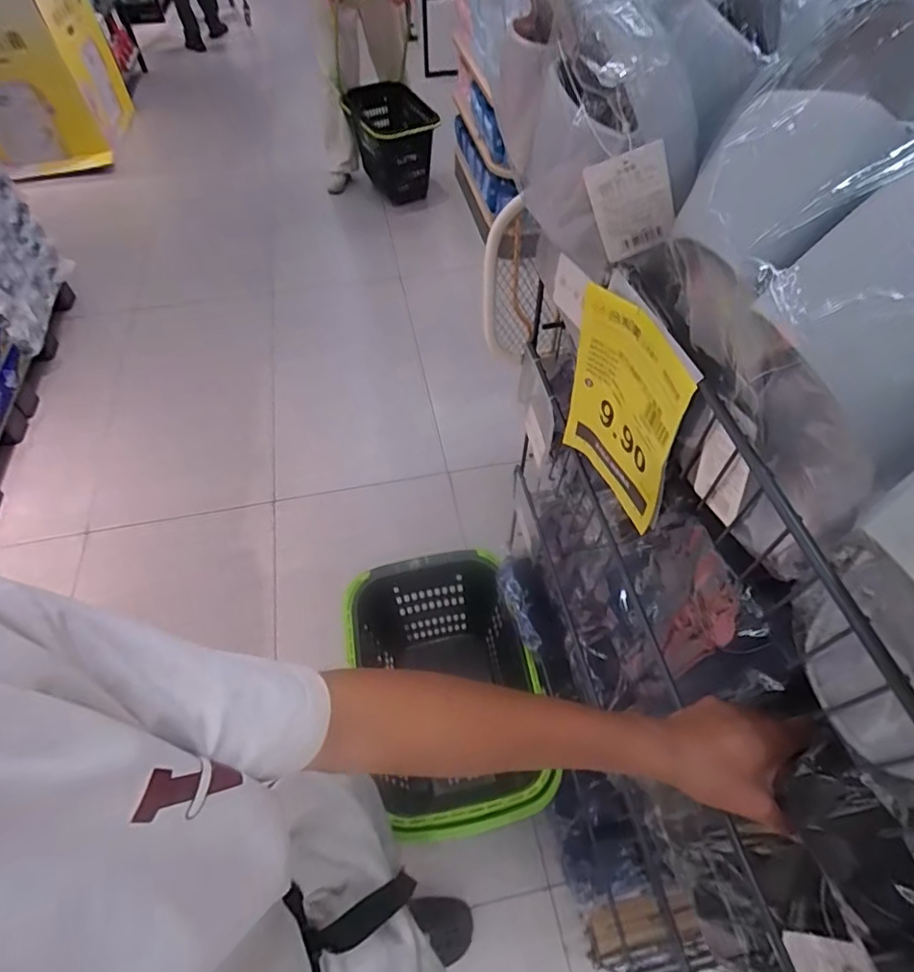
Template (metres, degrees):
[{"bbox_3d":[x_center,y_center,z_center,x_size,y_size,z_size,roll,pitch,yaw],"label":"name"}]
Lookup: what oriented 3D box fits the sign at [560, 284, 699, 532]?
[{"bbox_3d":[0.144,-0.062,0.477,0.023,0.187,0.132,-21,57,-14],"label":"sign"}]

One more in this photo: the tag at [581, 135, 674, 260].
[{"bbox_3d":[0.120,-0.190,0.369,0.049,0.085,0.008,-18,62,21],"label":"tag"}]

